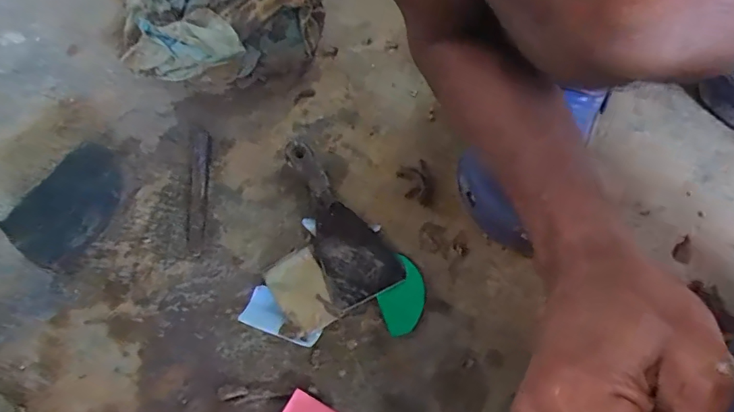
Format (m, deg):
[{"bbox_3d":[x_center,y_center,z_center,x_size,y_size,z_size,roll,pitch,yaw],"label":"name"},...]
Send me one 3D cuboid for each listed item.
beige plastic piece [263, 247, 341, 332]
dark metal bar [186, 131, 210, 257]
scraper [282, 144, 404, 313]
[{"bbox_3d":[-0.061,0.081,0.472,0.050,0.012,0.074,-30,64,-12],"label":"beige plastic piece"},{"bbox_3d":[-0.182,-0.018,0.534,0.020,0.013,0.146,-5,62,1],"label":"dark metal bar"},{"bbox_3d":[-0.037,0.010,0.500,0.069,0.026,0.178,-27,63,-11],"label":"scraper"}]

